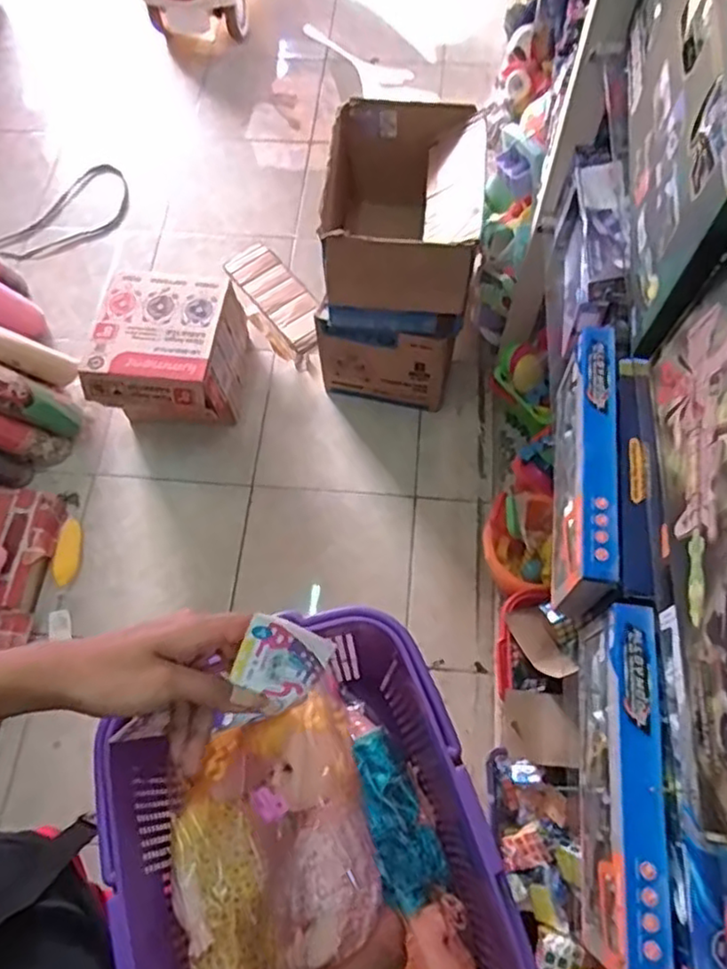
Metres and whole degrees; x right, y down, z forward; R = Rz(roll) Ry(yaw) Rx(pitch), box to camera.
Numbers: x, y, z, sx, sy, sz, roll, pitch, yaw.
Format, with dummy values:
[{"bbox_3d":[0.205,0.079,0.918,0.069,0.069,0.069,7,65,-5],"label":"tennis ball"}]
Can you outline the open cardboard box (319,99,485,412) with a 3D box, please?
[{"bbox_3d":[0.080,-0.507,1.466,0.297,0.490,0.451,6,66,4],"label":"open cardboard box"}]

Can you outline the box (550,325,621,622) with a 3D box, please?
[{"bbox_3d":[0.291,-0.017,0.872,0.050,0.136,0.351,5,66,4],"label":"box"}]

